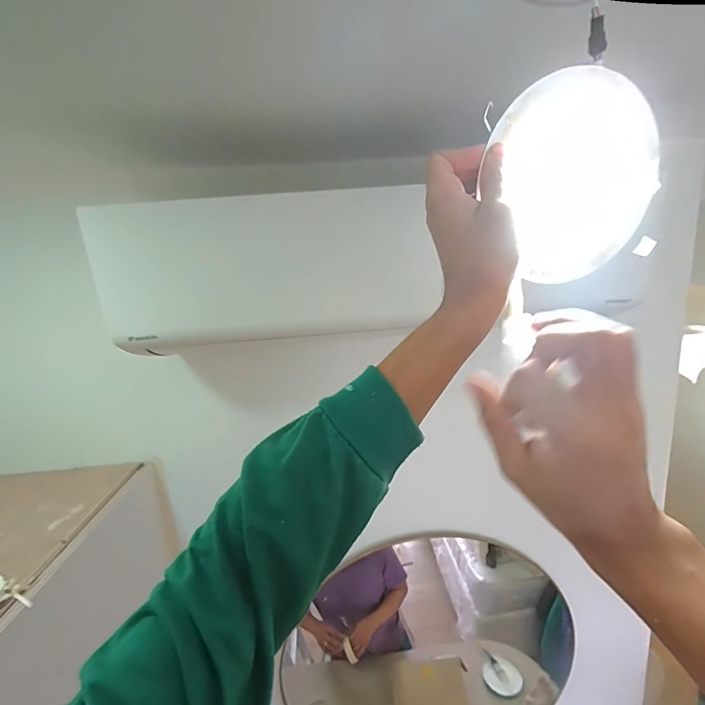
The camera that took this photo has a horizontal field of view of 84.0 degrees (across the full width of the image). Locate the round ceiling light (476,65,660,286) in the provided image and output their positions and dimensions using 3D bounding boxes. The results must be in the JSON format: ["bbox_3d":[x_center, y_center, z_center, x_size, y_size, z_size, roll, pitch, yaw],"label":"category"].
[{"bbox_3d":[0.190,-0.143,0.331,0.145,0.154,0.022,-7,13,-13],"label":"round ceiling light"}]

